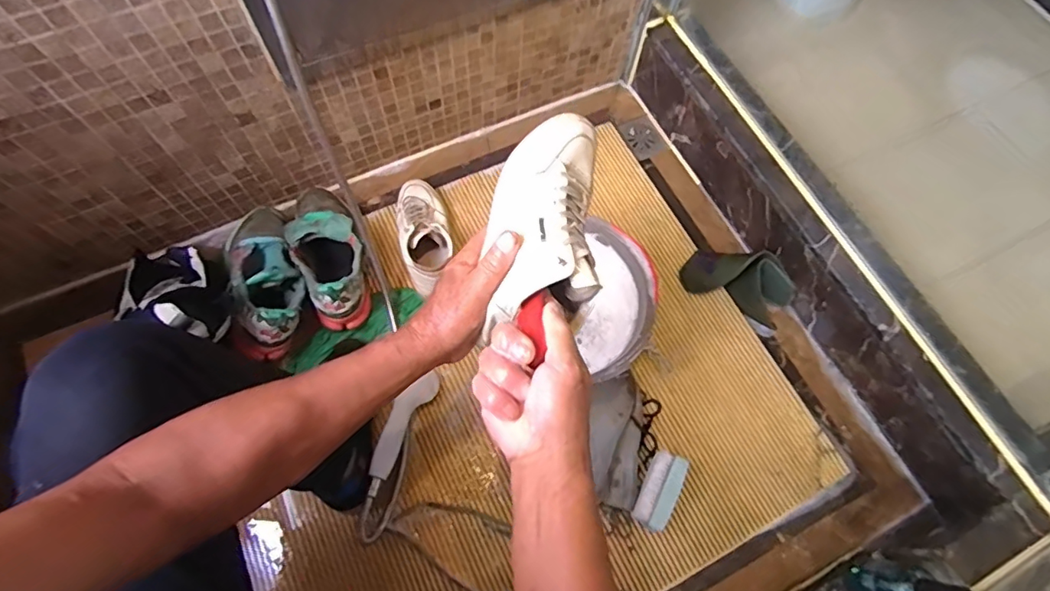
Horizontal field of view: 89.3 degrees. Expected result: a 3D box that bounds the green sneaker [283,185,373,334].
[{"bbox_3d":[-0.338,-0.086,0.902,0.111,0.113,0.272,-25,71,-12],"label":"green sneaker"}]

